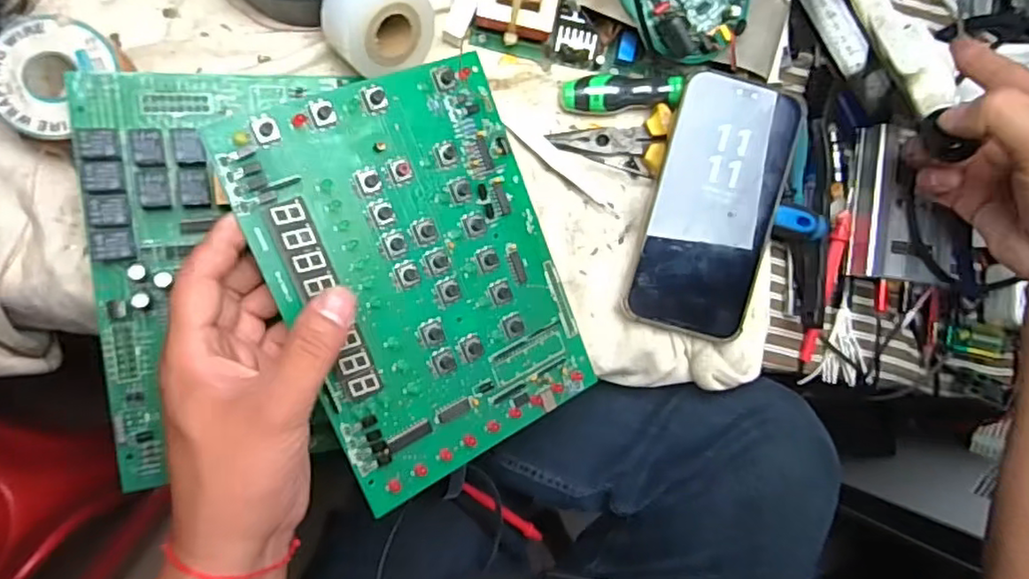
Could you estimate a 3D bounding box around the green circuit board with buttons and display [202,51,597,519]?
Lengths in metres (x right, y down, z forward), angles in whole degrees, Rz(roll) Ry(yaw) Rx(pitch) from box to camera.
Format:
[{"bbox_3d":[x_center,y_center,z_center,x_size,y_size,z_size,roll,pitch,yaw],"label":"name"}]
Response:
[{"bbox_3d":[-0.044,-0.008,0.349,0.164,0.010,0.215,-26,103,-26],"label":"green circuit board with buttons and display"}]

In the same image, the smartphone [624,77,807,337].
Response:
[{"bbox_3d":[0.128,-0.051,0.400,0.081,0.008,0.160,15,94,-4],"label":"smartphone"}]

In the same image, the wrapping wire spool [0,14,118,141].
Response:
[{"bbox_3d":[-0.260,-0.120,0.346,0.057,0.016,0.067,34,83,-7],"label":"wrapping wire spool"}]

